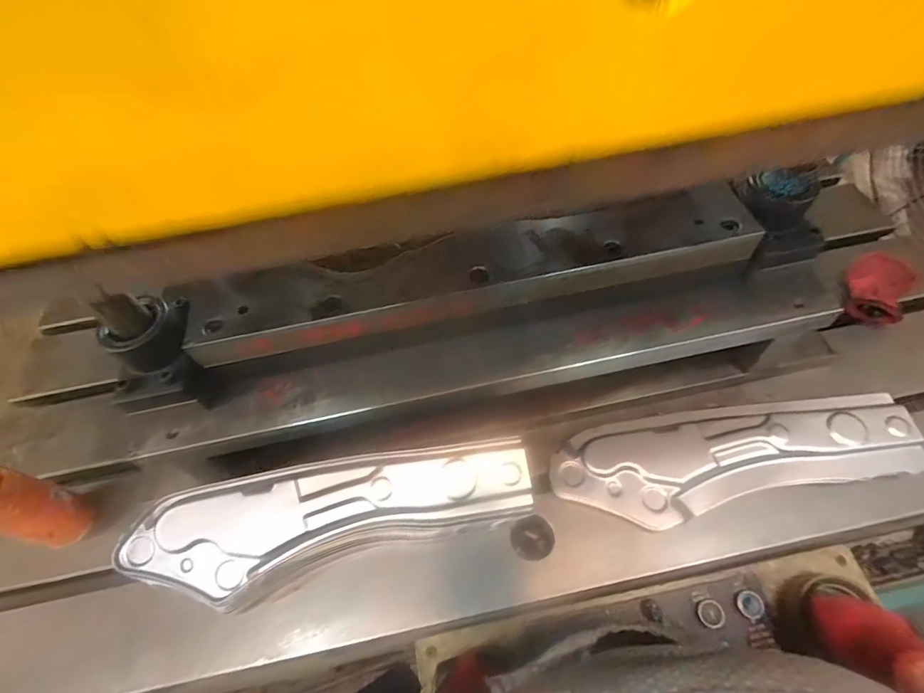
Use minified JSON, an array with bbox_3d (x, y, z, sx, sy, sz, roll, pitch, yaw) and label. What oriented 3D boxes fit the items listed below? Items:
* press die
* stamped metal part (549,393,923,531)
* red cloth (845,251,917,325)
[{"bbox_3d":[0.017,-0.021,0.556,0.817,0.209,0.186,-11,55,-3],"label":"press die"},{"bbox_3d":[0.324,0.132,0.562,0.421,0.030,0.121,-7,55,0],"label":"stamped metal part"},{"bbox_3d":[0.605,-0.085,0.683,0.055,0.076,0.093,-37,60,-19],"label":"red cloth"}]

